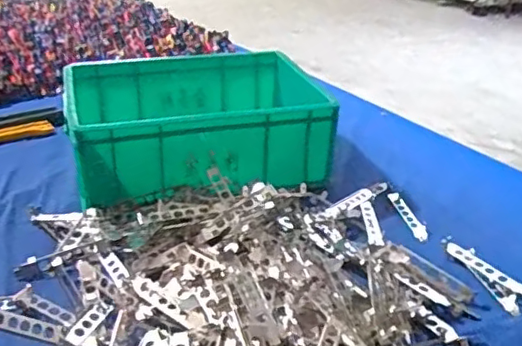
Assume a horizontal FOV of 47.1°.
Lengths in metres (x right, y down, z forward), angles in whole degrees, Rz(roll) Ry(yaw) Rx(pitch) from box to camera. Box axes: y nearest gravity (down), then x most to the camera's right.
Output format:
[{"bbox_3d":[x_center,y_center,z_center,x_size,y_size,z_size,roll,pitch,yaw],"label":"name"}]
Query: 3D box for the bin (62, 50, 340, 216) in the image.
[{"bbox_3d":[-0.104,-0.085,1.004,0.403,0.134,0.322,-4,25,-8],"label":"bin"}]

